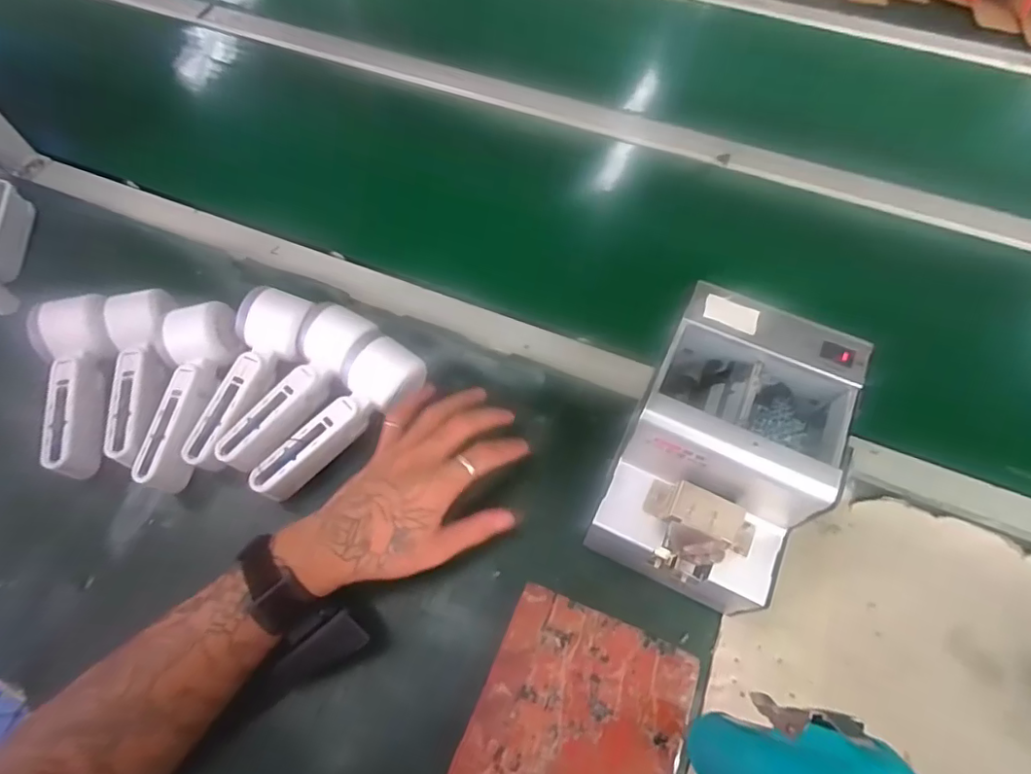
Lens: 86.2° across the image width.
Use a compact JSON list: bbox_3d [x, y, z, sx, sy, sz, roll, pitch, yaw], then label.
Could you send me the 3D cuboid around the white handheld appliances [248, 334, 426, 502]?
[{"bbox_3d":[-0.144,0.028,0.463,0.056,0.043,0.165,35,71,17],"label":"white handheld appliances"}]

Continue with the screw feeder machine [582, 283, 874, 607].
[{"bbox_3d":[0.144,0.051,0.402,0.128,0.143,0.174,24,64,13],"label":"screw feeder machine"}]

